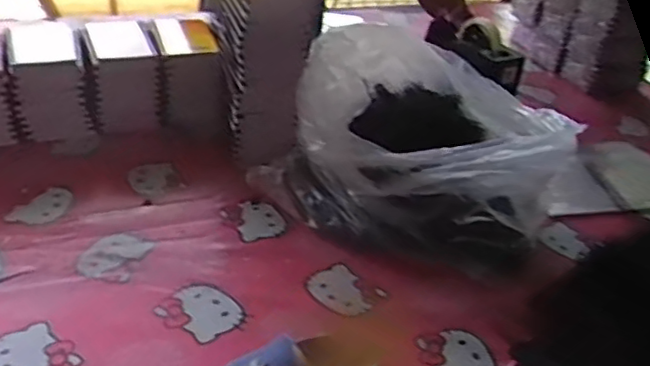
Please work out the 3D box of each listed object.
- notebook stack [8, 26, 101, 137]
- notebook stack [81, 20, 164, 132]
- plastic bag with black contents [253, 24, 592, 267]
[{"bbox_3d":[-0.387,-0.151,0.925,0.104,0.117,0.130,-8,36,-23],"label":"notebook stack"},{"bbox_3d":[-0.305,-0.164,0.967,0.105,0.109,0.146,-8,36,-22],"label":"notebook stack"},{"bbox_3d":[0.135,-0.049,0.835,0.325,0.174,0.329,29,39,30],"label":"plastic bag with black contents"}]

